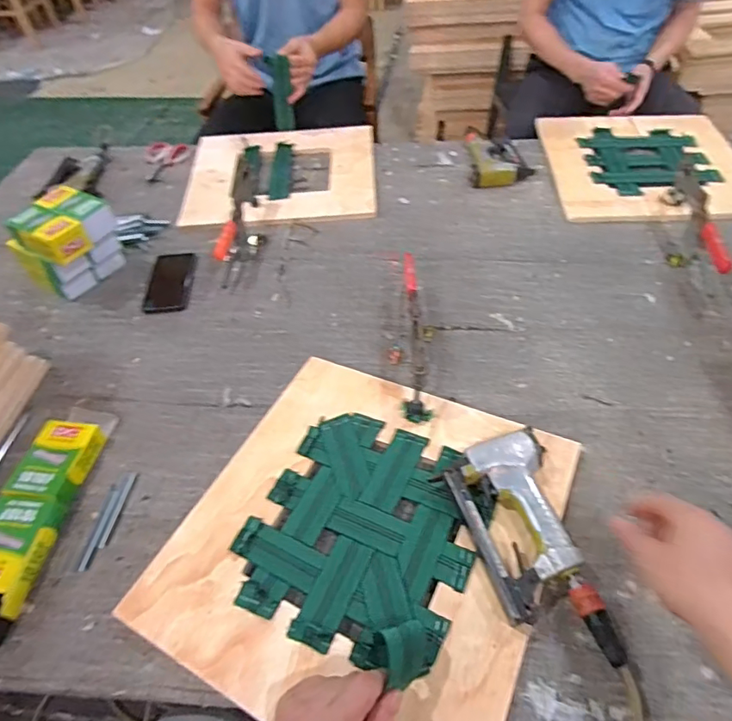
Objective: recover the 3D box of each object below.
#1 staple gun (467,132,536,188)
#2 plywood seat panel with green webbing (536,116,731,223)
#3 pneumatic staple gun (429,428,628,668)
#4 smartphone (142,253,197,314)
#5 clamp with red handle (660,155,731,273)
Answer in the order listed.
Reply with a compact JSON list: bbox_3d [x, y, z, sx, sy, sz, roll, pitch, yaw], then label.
[{"bbox_3d":[0.305,-0.466,1.178,0.131,0.042,0.192,0,48,4],"label":"staple gun"},{"bbox_3d":[0.613,-0.441,1.134,0.391,0.020,0.426,0,51,6],"label":"plywood seat panel with green webbing"},{"bbox_3d":[0.185,0.200,0.564,0.129,0.044,0.247,-19,49,-13],"label":"pneumatic staple gun"},{"bbox_3d":[-0.368,-0.151,0.967,0.080,0.010,0.160,-4,48,0],"label":"smartphone"},{"bbox_3d":[0.584,-0.243,0.918,0.051,0.095,0.307,7,49,11],"label":"clamp with red handle"}]

